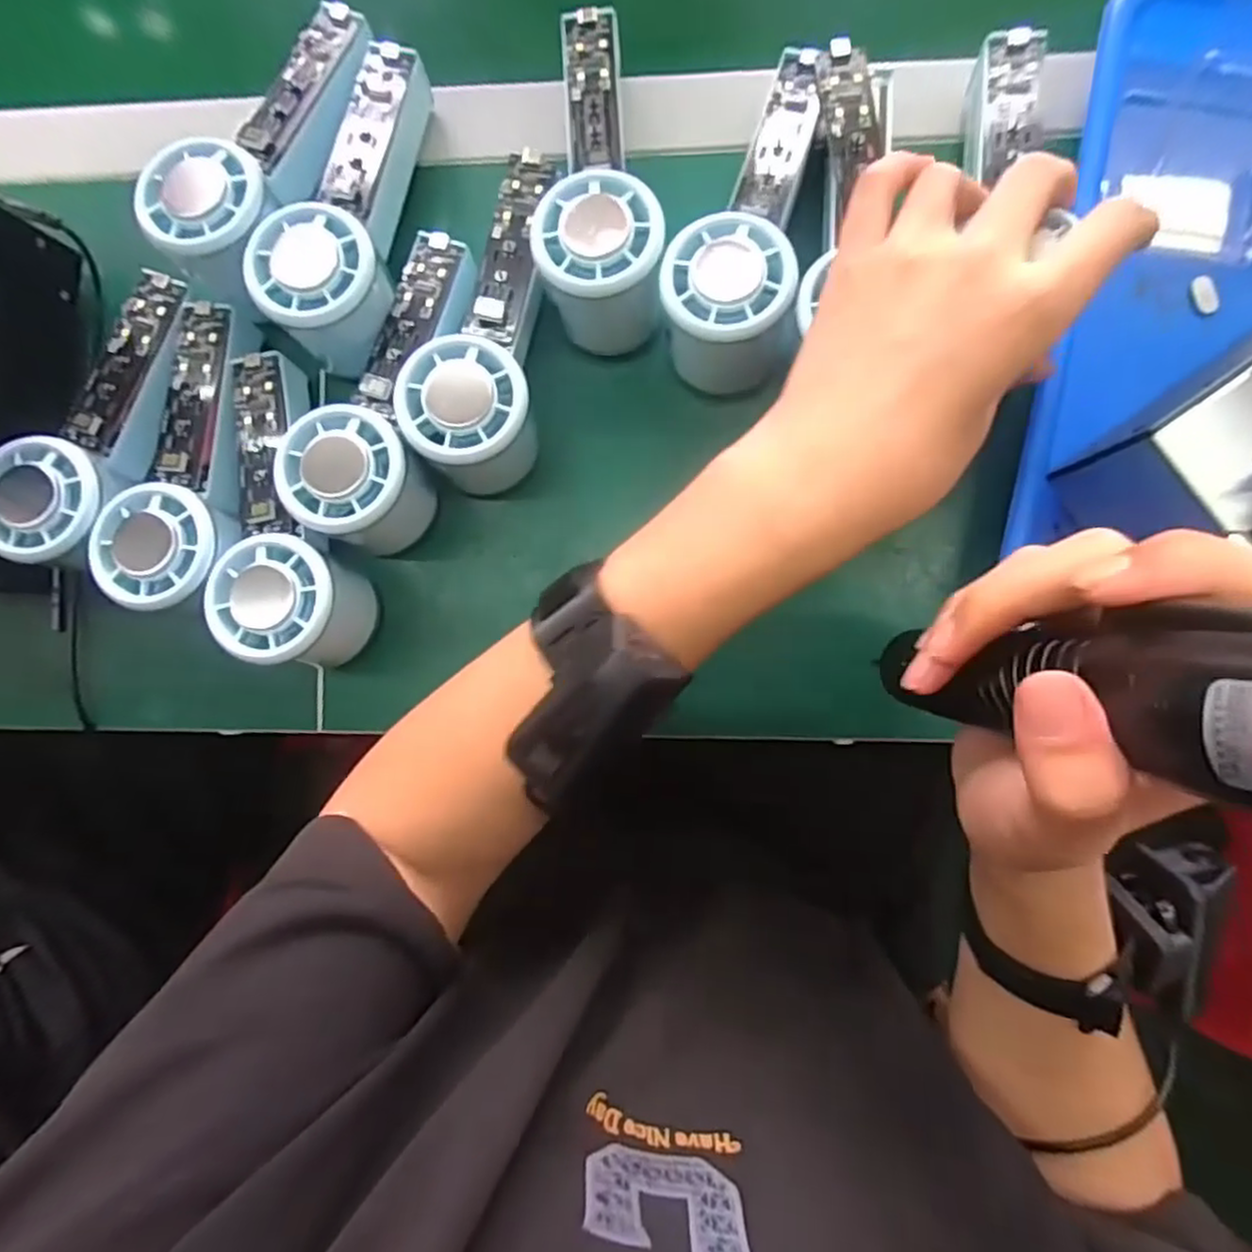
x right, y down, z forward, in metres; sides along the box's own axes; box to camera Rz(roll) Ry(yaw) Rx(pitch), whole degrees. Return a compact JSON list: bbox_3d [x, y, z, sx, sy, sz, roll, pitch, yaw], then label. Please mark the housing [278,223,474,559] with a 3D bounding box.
[{"bbox_3d":[-0.110,-0.113,0.329,0.052,0.055,0.150,19,89,4],"label":"housing"}]

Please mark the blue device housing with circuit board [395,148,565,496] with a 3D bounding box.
[{"bbox_3d":[-0.065,-0.142,0.330,0.058,0.062,0.164,6,88,4],"label":"blue device housing with circuit board"}]

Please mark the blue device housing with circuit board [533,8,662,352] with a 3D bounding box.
[{"bbox_3d":[-0.017,-0.214,0.326,0.055,0.057,0.157,-8,87,3],"label":"blue device housing with circuit board"}]

